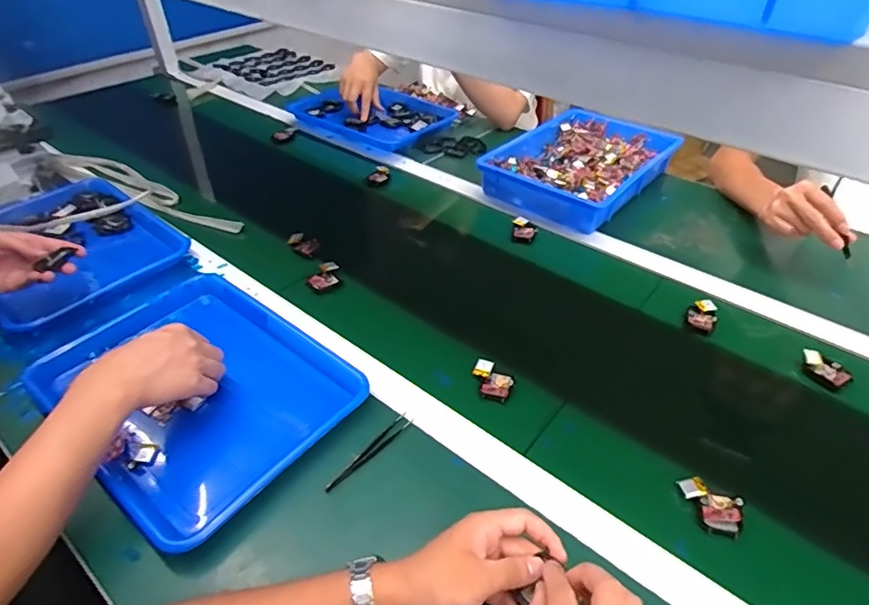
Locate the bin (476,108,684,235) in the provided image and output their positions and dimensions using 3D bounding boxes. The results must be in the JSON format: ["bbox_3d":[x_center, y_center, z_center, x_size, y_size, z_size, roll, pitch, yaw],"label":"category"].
[{"bbox_3d":[0.281,-0.270,0.998,0.253,0.058,0.368,31,50,30],"label":"bin"}]

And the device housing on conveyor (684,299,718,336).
[{"bbox_3d":[0.361,0.017,0.705,0.037,0.018,0.051,22,46,23],"label":"device housing on conveyor"}]

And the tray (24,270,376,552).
[{"bbox_3d":[-0.268,0.101,0.608,0.338,0.052,0.256,28,48,28],"label":"tray"}]

